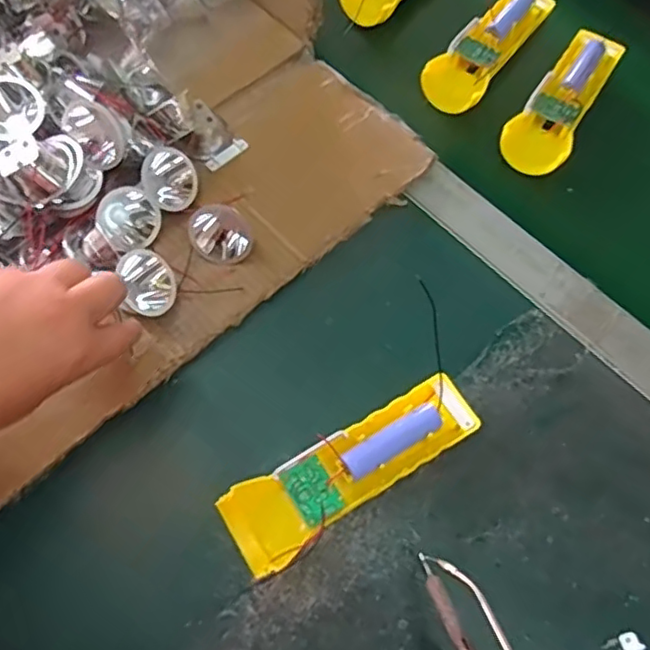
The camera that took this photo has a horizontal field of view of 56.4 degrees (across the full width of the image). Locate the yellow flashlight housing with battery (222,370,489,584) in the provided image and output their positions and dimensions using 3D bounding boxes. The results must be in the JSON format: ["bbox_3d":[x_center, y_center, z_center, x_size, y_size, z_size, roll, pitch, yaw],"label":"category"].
[{"bbox_3d":[0.018,0.086,0.367,0.161,0.028,0.046,-30,70,-14],"label":"yellow flashlight housing with battery"}]

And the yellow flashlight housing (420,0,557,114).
[{"bbox_3d":[0.141,-0.241,0.518,0.048,0.021,0.161,34,69,13],"label":"yellow flashlight housing"}]

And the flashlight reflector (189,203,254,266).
[{"bbox_3d":[-0.074,-0.064,0.423,0.043,0.017,0.043,10,70,-29],"label":"flashlight reflector"}]

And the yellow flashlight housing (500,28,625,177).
[{"bbox_3d":[0.198,-0.185,0.493,0.050,0.018,0.154,33,69,13],"label":"yellow flashlight housing"}]

